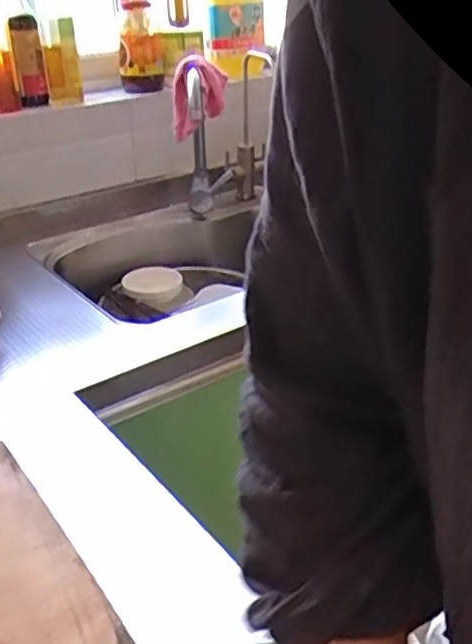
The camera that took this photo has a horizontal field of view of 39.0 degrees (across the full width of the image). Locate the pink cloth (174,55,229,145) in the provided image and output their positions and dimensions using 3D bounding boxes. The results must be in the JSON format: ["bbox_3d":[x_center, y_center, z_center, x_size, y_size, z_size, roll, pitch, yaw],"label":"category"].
[{"bbox_3d":[-0.064,-0.395,1.179,0.093,0.127,0.097,-2,28,-1],"label":"pink cloth"}]

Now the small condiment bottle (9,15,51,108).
[{"bbox_3d":[-0.380,-0.479,1.229,0.054,0.152,0.054,-9,29,-14],"label":"small condiment bottle"}]

